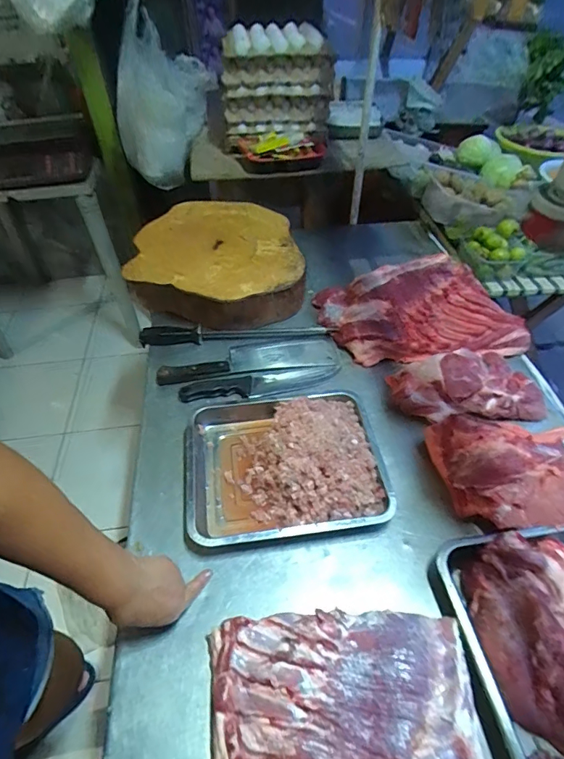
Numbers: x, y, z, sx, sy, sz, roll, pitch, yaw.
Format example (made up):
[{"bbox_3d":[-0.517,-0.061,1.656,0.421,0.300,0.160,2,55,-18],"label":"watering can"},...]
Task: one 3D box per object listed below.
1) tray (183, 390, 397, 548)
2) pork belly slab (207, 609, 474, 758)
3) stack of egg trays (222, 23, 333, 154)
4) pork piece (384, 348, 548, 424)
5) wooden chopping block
[{"bbox_3d":[0.002,0.119,0.694,0.303,0.067,0.245,-7,47,-4],"label":"tray"},{"bbox_3d":[0.069,0.375,0.466,0.288,0.041,0.246,-6,47,-3],"label":"pork belly slab"},{"bbox_3d":[-0.023,-0.897,1.297,0.308,0.230,0.382,-8,48,-2],"label":"stack of egg trays"},{"bbox_3d":[0.332,0.002,0.809,0.257,0.059,0.145,1,47,4],"label":"pork piece"},{"bbox_3d":[-0.156,-0.293,1.060,0.386,0.096,0.417,-6,47,-3],"label":"wooden chopping block"}]

